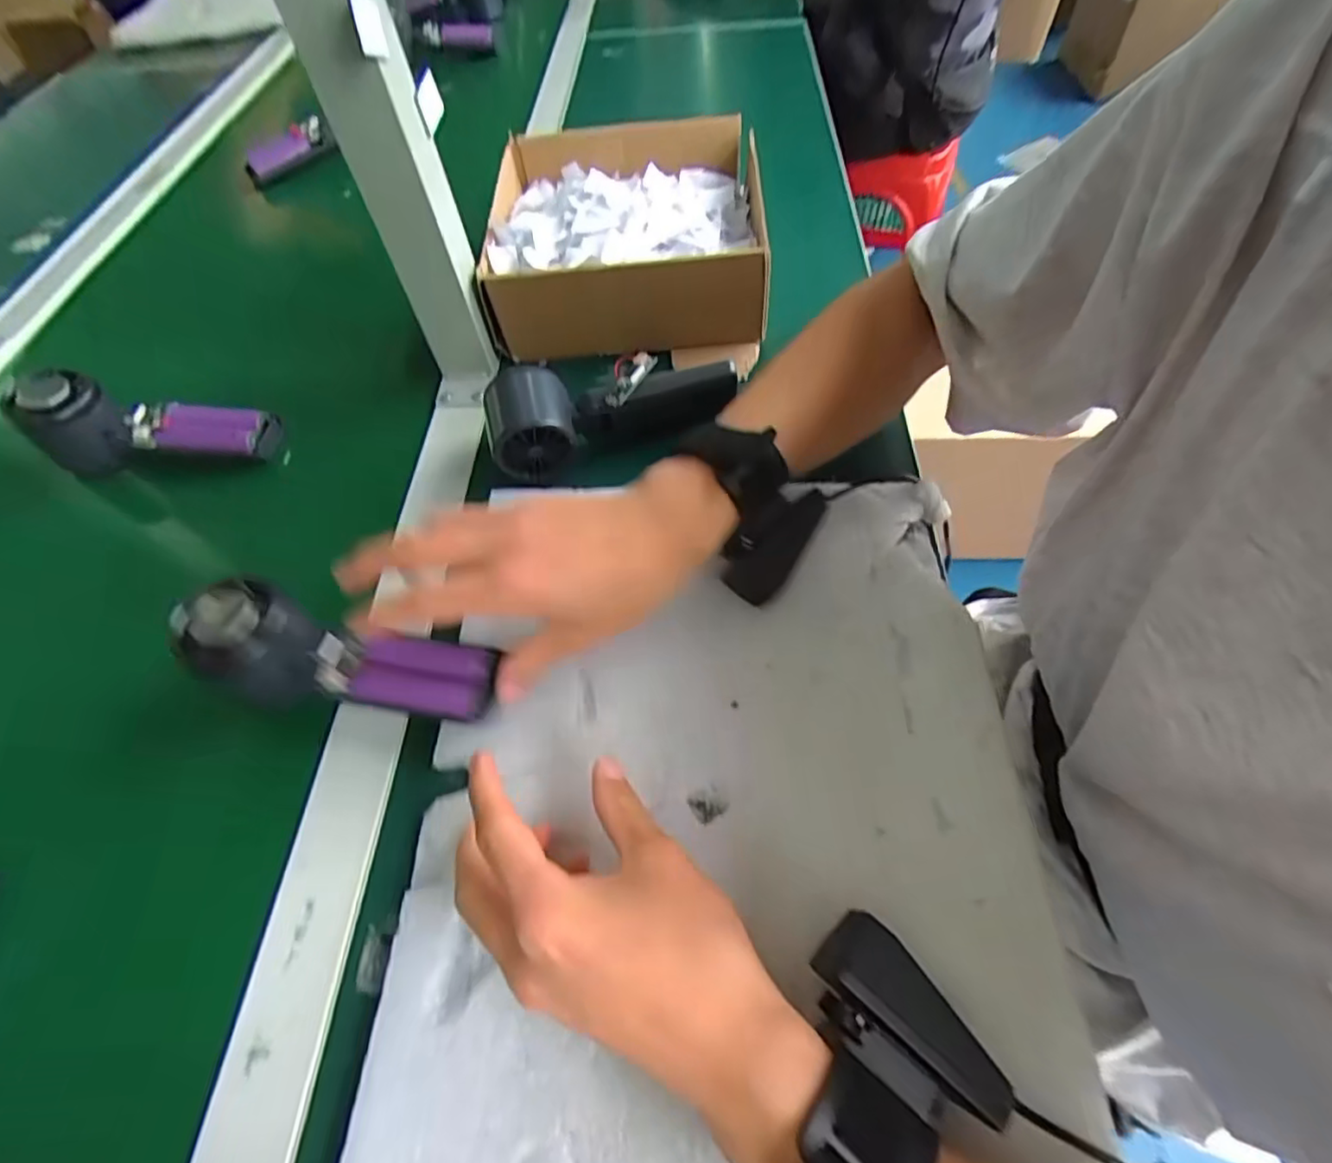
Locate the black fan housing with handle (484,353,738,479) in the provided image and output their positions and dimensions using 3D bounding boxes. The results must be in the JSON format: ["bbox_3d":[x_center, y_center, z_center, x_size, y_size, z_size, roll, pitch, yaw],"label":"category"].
[{"bbox_3d":[-0.035,-0.119,0.412,0.165,0.059,0.052,-17,58,-7],"label":"black fan housing with handle"}]

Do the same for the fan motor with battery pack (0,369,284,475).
[{"bbox_3d":[-0.364,-0.110,0.436,0.156,0.050,0.056,0,57,4],"label":"fan motor with battery pack"}]

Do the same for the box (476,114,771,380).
[{"bbox_3d":[-0.030,-0.285,0.510,0.202,0.080,0.243,-2,57,3],"label":"box"}]

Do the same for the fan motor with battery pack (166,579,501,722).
[{"bbox_3d":[-0.163,0.039,0.318,0.152,0.033,0.051,12,58,0],"label":"fan motor with battery pack"}]

